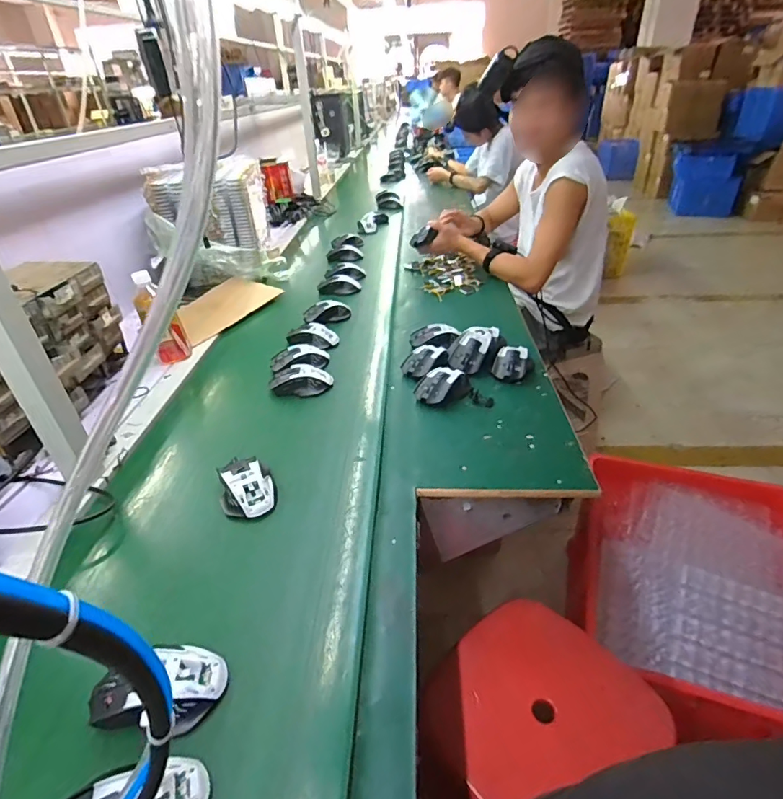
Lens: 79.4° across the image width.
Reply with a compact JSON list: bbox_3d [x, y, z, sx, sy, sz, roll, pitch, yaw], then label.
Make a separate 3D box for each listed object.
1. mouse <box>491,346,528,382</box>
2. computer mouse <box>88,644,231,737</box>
[{"bbox_3d":[0.224,-0.066,0.878,0.062,0.033,0.087,13,37,20],"label":"mouse"},{"bbox_3d":[-0.215,0.266,0.434,0.114,0.034,0.069,-5,35,-4],"label":"computer mouse"}]

